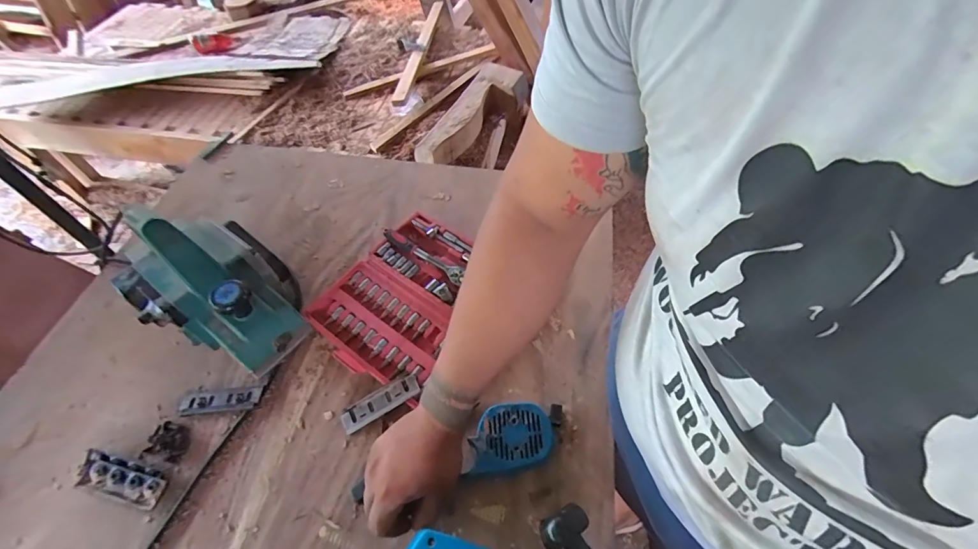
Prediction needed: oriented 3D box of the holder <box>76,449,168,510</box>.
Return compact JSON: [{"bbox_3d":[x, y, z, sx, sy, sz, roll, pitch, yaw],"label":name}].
[{"bbox_3d":[-0.454,0.251,0.523,0.118,0.014,0.040,10,56,10],"label":"holder"}]

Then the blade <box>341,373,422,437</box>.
[{"bbox_3d":[-0.145,0.169,0.563,0.111,0.009,0.036,-31,59,-1],"label":"blade"}]

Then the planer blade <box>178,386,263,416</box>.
[{"bbox_3d":[-0.362,0.171,0.572,0.105,0.007,0.029,-7,54,-1],"label":"planer blade"}]

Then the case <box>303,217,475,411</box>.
[{"bbox_3d":[-0.122,0.034,0.657,0.238,0.032,0.268,27,60,20],"label":"case"}]

